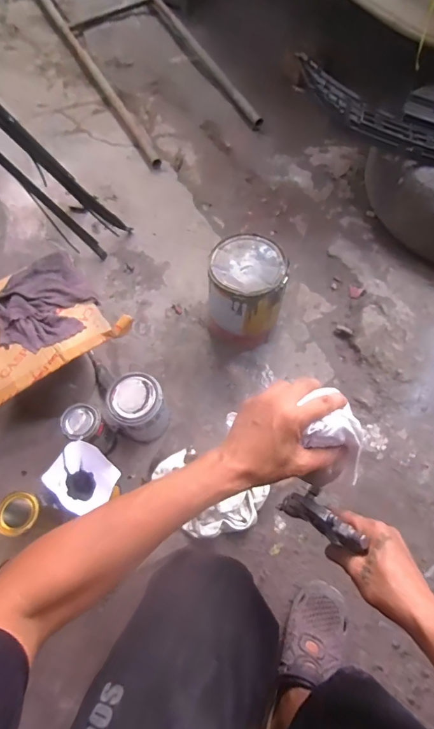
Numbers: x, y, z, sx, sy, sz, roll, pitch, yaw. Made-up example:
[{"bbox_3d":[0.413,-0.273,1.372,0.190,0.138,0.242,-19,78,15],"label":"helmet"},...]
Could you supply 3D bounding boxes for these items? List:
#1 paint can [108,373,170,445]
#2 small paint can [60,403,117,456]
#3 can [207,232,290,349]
[{"bbox_3d":[-0.156,0.093,0.827,0.100,0.143,0.106,0,67,0],"label":"paint can"},{"bbox_3d":[-0.246,0.133,0.802,0.086,0.133,0.070,27,68,12],"label":"small paint can"},{"bbox_3d":[0.063,-0.152,0.905,0.150,0.224,0.164,0,65,0],"label":"can"}]

